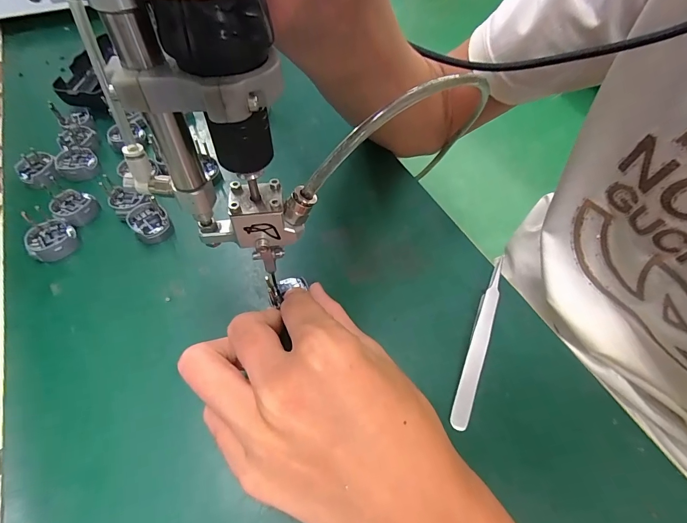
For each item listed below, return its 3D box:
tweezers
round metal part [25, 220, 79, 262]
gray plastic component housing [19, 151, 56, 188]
[{"bbox_3d":[0.080,0.043,0.213,0.009,0.010,0.108,19,58,13],"label":"tweezers"},{"bbox_3d":[-0.199,-0.013,0.250,0.028,0.014,0.028,0,56,0],"label":"round metal part"},{"bbox_3d":[-0.237,-0.070,0.285,0.028,0.014,0.028,35,63,21],"label":"gray plastic component housing"}]

